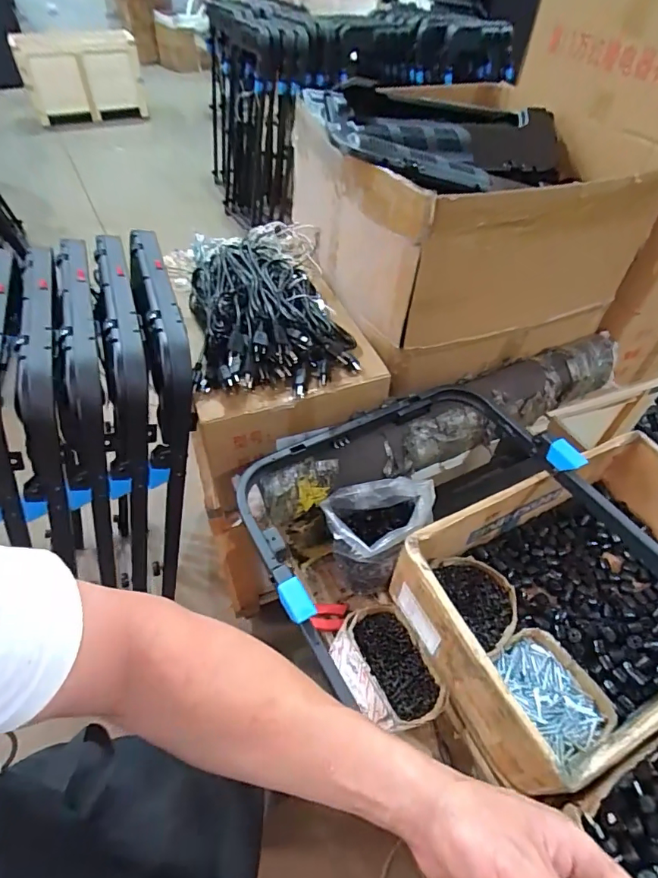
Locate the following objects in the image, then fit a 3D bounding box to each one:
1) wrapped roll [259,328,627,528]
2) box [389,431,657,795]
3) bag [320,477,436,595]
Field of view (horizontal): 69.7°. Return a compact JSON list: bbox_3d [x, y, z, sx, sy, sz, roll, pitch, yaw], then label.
[{"bbox_3d":[0.259,-0.043,0.908,0.826,0.100,0.129,-23,53,-21],"label":"wrapped roll"},{"bbox_3d":[0.422,0.237,0.757,0.546,0.164,0.338,-20,52,-19],"label":"box"},{"bbox_3d":[0.089,0.169,0.831,0.178,0.149,0.130,-7,49,-8],"label":"bag"}]

